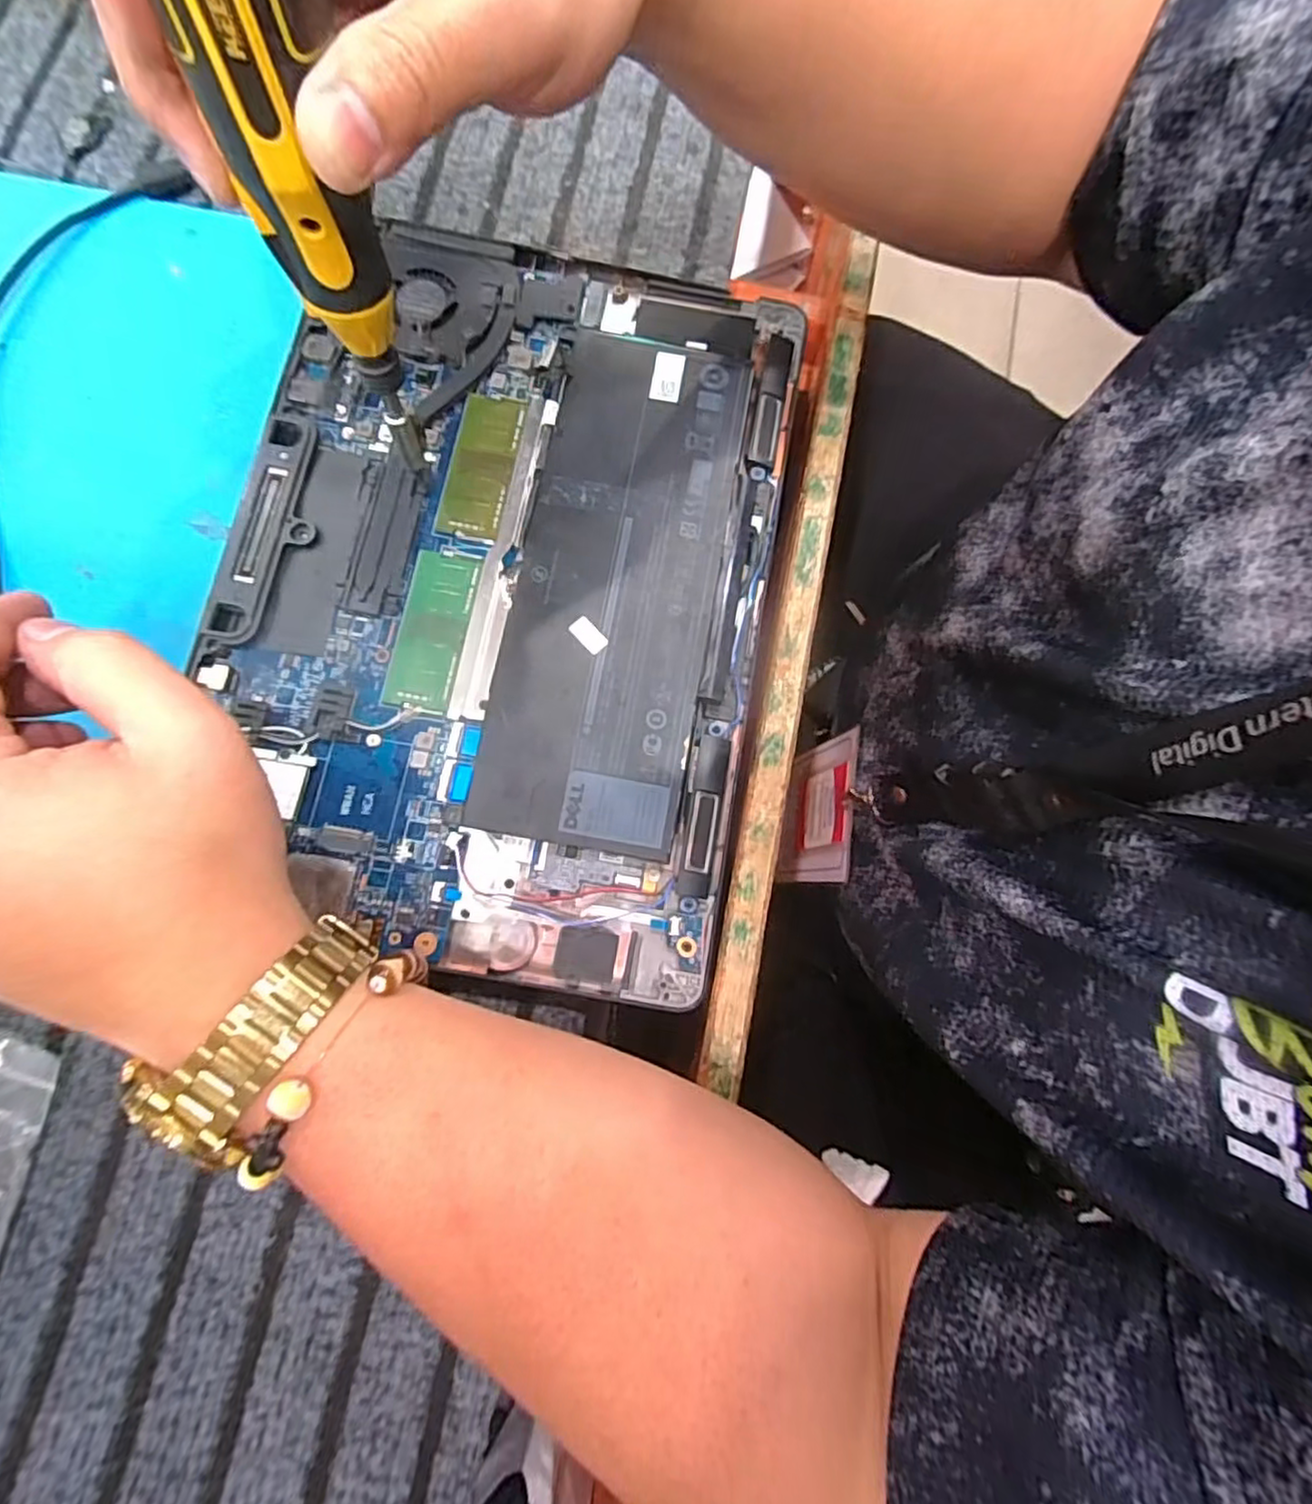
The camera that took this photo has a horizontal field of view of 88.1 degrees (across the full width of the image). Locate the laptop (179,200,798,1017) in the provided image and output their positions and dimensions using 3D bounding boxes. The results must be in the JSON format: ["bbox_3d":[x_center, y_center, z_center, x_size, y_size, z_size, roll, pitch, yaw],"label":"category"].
[{"bbox_3d":[-0.067,-0.077,0.297,0.226,0.016,0.327,10,78,1],"label":"laptop"}]

